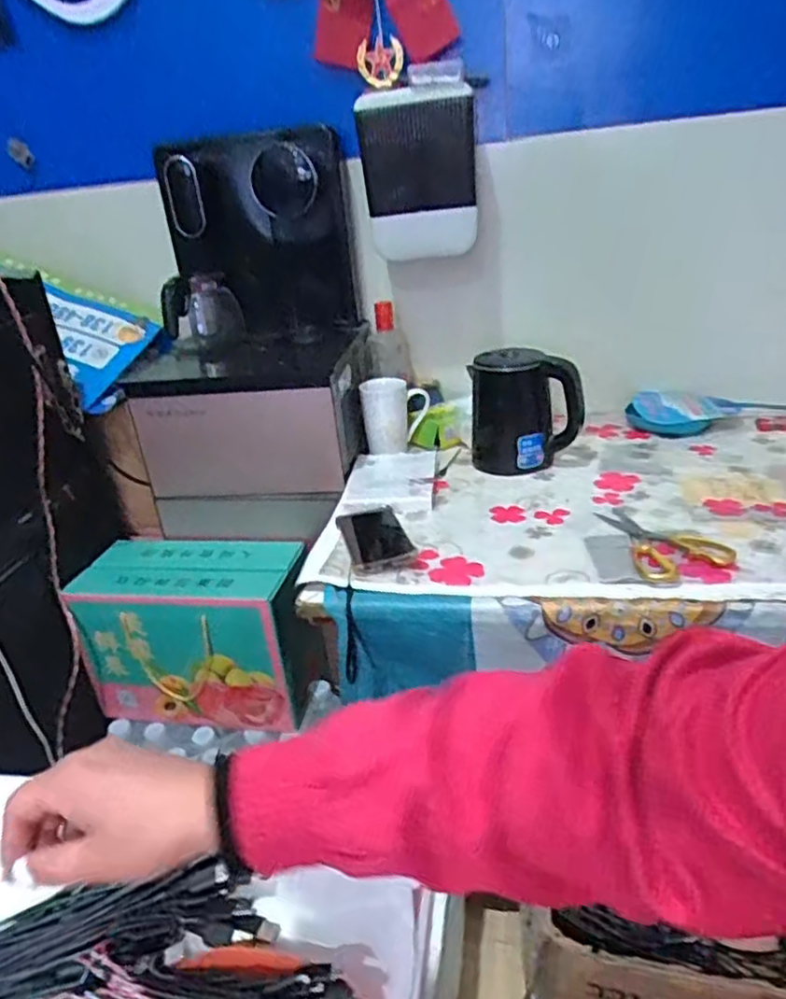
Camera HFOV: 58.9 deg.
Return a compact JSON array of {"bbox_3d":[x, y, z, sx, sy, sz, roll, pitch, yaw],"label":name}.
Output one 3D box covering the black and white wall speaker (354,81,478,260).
[{"bbox_3d":[0.038,-0.469,1.014,0.167,0.226,0.157,-4,26,3],"label":"black and white wall speaker"}]

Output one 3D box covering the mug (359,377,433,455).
[{"bbox_3d":[0.004,-0.148,1.176,0.112,0.112,0.083,-4,26,3],"label":"mug"}]

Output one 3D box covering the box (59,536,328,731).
[{"bbox_3d":[-0.292,0.205,1.091,0.326,0.235,0.159,0,26,11],"label":"box"}]

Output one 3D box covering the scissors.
[{"bbox_3d":[0.328,0.047,0.842,0.115,0.008,0.176,-6,26,-1],"label":"scissors"}]

